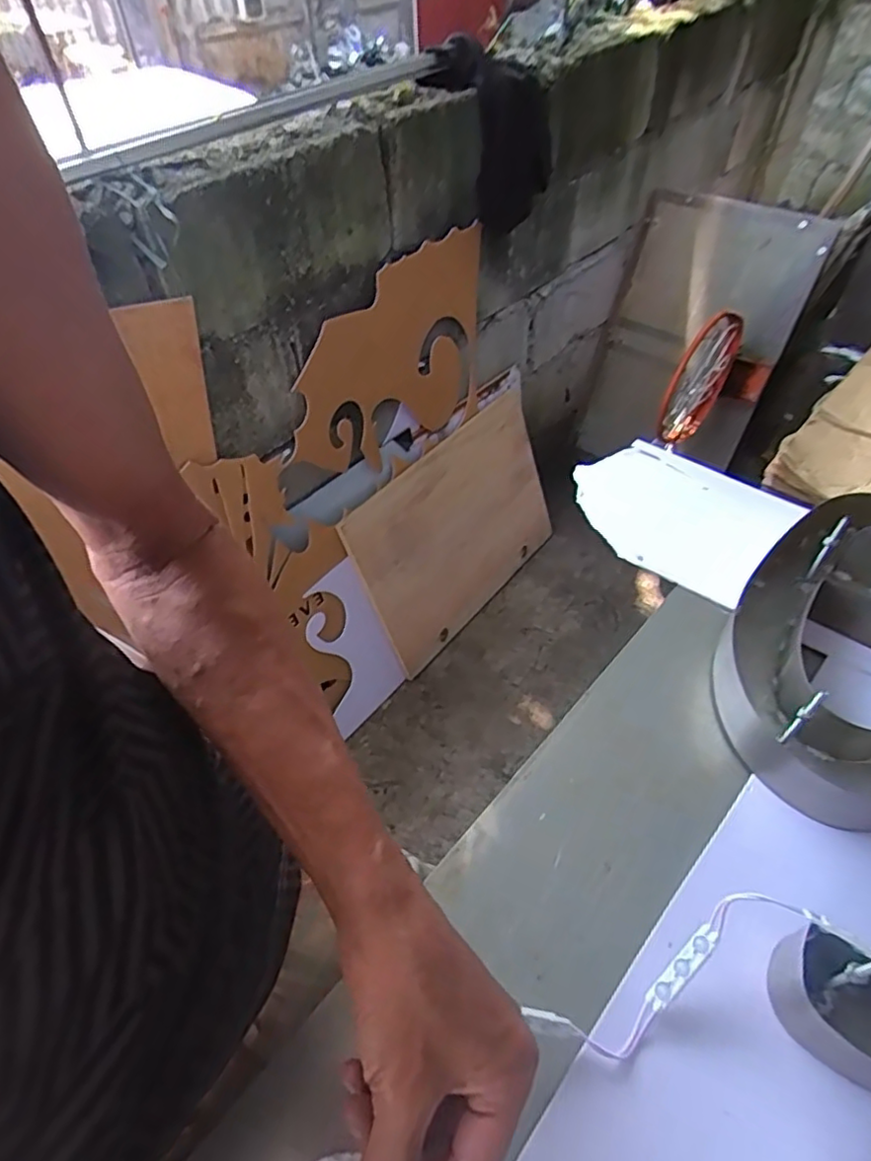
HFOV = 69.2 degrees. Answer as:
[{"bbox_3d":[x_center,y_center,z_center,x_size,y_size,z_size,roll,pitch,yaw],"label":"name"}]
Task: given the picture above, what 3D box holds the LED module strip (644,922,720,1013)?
[{"bbox_3d":[0.151,0.236,0.385,0.059,0.009,0.014,-48,59,-5],"label":"LED module strip"}]

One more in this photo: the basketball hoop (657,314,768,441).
[{"bbox_3d":[0.623,-0.448,1.441,0.350,0.315,0.083,-29,55,-21],"label":"basketball hoop"}]

